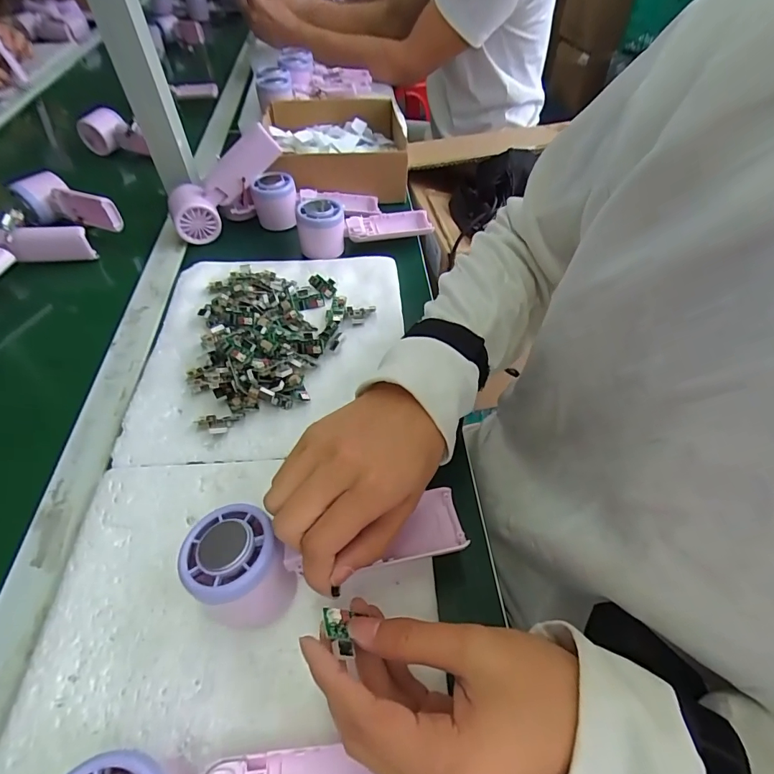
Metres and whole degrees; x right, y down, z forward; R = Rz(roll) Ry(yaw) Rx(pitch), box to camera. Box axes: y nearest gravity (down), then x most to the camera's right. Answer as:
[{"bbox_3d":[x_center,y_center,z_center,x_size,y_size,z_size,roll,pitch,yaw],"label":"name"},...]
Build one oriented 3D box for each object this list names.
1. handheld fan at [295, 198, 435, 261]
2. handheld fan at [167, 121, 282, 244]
[{"bbox_3d":[-0.026,-0.208,0.540,0.168,0.049,0.056,-12,52,-8],"label":"handheld fan"},{"bbox_3d":[-0.207,-0.255,0.549,0.163,0.054,0.062,-44,58,5],"label":"handheld fan"}]

